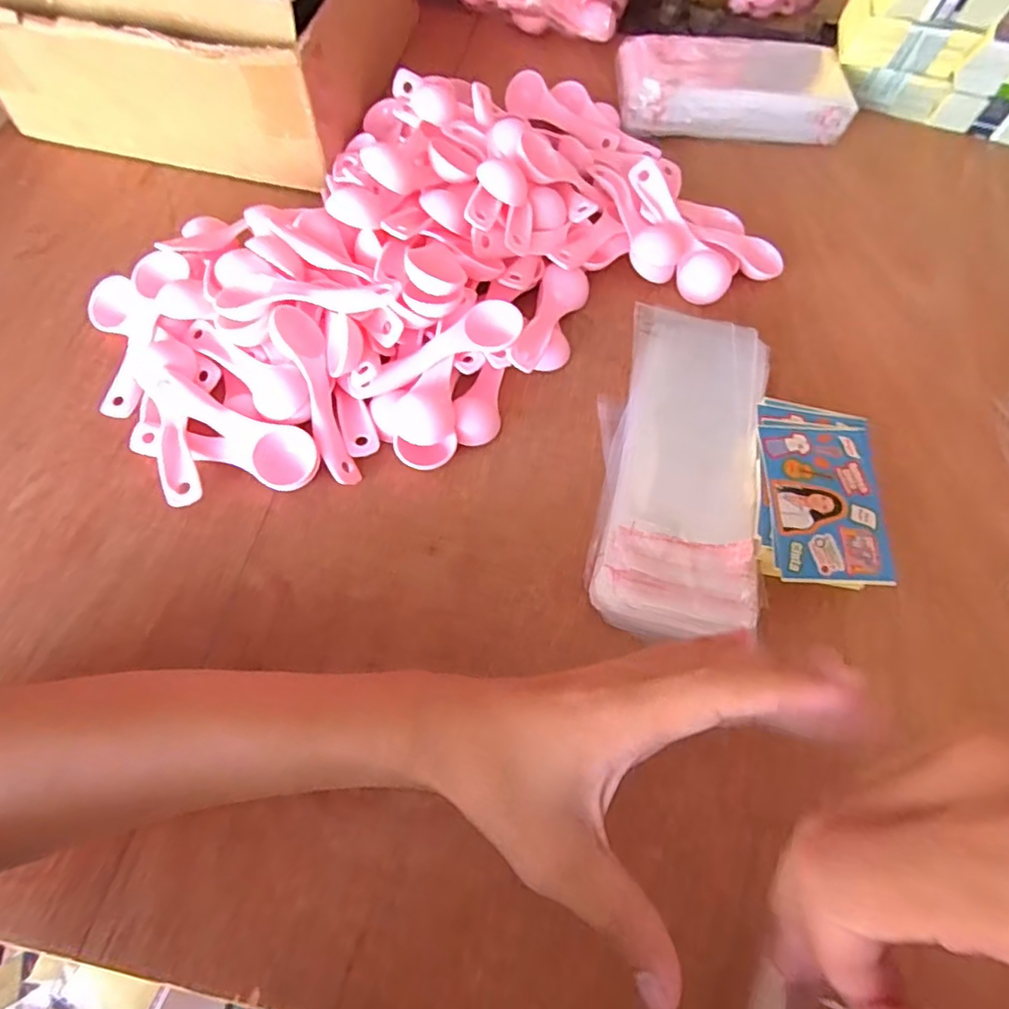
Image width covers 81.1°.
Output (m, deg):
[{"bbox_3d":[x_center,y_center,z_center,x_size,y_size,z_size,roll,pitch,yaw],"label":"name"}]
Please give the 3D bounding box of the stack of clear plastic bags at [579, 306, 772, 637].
[{"bbox_3d":[0.111,-0.029,0.374,0.097,0.023,0.225,13,64,2],"label":"stack of clear plastic bags"}]

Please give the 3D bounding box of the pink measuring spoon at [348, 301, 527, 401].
[{"bbox_3d":[-0.043,-0.096,0.375,0.115,0.012,0.031,-27,85,-2],"label":"pink measuring spoon"}]

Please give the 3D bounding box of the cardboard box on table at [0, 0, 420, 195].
[{"bbox_3d":[-0.237,-0.422,0.492,0.280,0.124,0.287,16,65,4],"label":"cardboard box on table"}]

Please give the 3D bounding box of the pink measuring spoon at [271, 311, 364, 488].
[{"bbox_3d":[-0.115,-0.067,0.361,0.027,0.021,0.115,-17,86,-11],"label":"pink measuring spoon"}]

